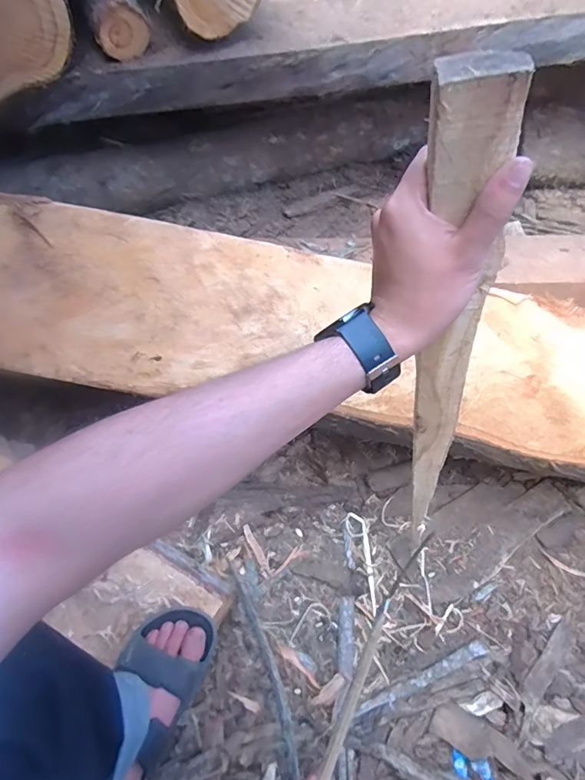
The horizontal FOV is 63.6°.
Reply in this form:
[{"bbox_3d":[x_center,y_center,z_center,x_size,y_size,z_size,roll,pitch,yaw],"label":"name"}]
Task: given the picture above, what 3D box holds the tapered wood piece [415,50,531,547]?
[{"bbox_3d":[0.143,0.023,0.479,0.049,0.630,0.030,-14,55,1],"label":"tapered wood piece"}]

